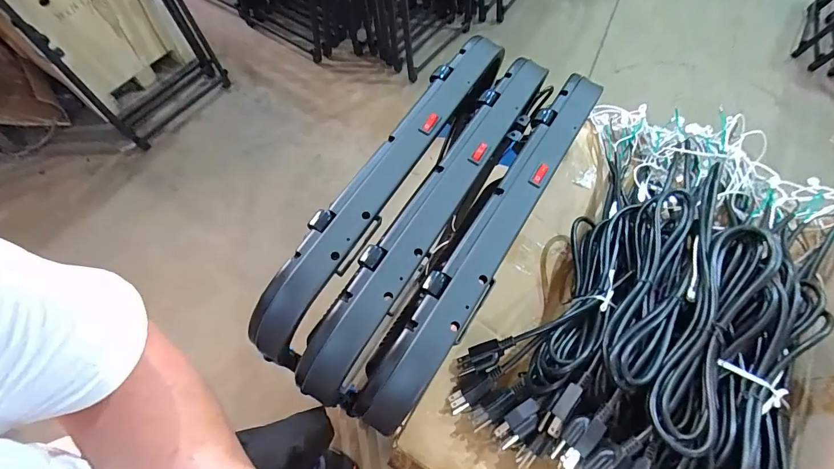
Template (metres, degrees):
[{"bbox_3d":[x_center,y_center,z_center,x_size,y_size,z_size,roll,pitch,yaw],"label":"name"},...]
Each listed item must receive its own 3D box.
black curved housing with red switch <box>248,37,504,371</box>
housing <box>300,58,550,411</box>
[{"bbox_3d":[-0.027,-0.071,0.434,0.066,0.060,0.428,28,66,12],"label":"black curved housing with red switch"},{"bbox_3d":[0.018,-0.029,0.424,0.060,0.068,0.433,30,67,12],"label":"housing"}]

